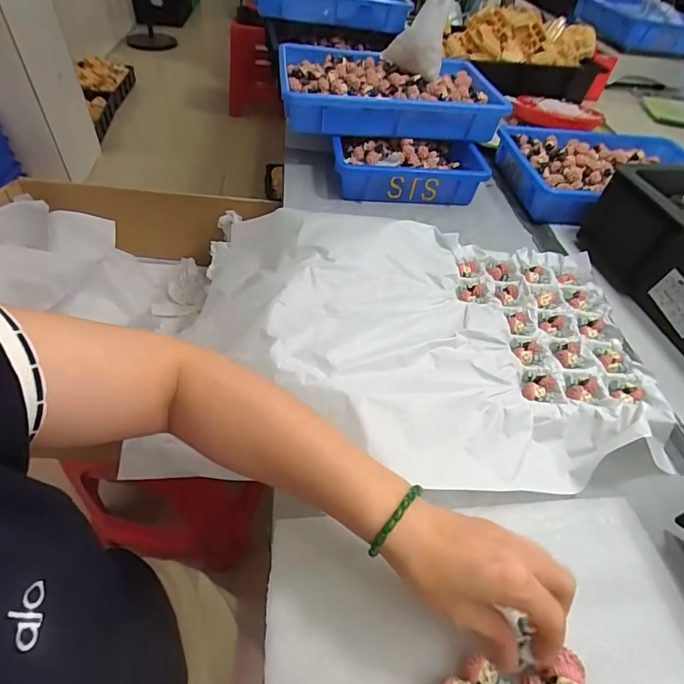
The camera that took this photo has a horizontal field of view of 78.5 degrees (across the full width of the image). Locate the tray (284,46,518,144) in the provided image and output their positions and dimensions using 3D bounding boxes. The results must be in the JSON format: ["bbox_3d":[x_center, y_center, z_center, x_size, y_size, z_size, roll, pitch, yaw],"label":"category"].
[{"bbox_3d":[0.079,-0.441,0.747,0.369,0.077,0.264,-2,48,-8],"label":"tray"}]

